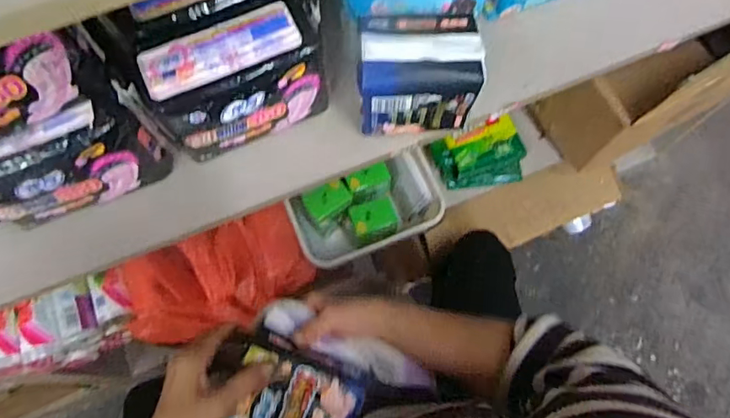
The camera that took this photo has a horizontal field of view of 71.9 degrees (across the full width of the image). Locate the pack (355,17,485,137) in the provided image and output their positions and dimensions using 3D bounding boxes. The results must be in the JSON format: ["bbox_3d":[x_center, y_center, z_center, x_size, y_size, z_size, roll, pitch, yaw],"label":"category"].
[{"bbox_3d":[0.050,-0.135,0.507,0.117,0.107,0.083,-6,71,-1],"label":"pack"}]

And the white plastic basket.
[{"bbox_3d":[0.002,0.013,0.816,0.224,0.126,0.121,-22,72,-7],"label":"white plastic basket"}]

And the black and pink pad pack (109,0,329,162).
[{"bbox_3d":[-0.131,-0.133,0.501,0.186,0.124,0.100,-24,72,-7],"label":"black and pink pad pack"}]

